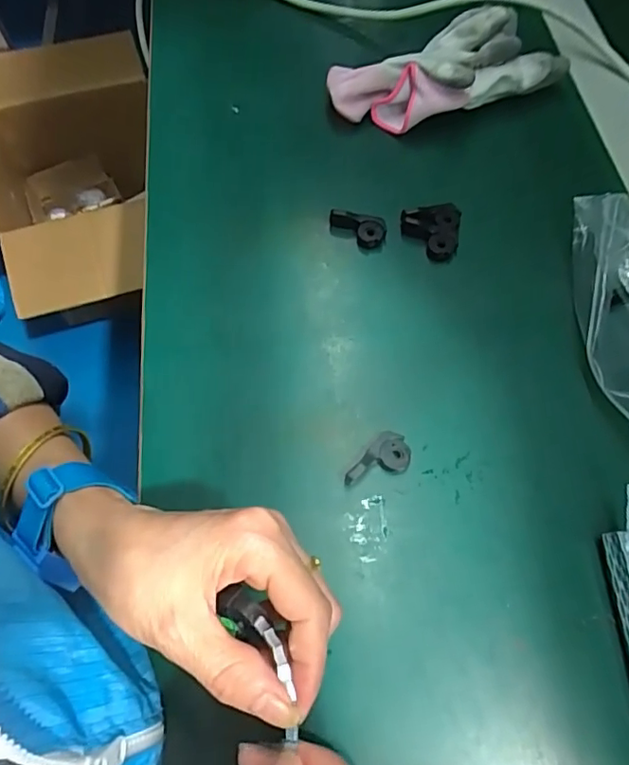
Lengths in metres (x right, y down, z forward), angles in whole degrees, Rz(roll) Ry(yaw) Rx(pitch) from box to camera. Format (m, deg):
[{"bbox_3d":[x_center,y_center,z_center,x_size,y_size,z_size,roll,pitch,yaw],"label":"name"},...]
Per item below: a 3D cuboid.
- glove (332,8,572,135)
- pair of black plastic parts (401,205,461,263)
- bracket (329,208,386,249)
[{"bbox_3d":[0.114,-0.268,0.471,0.200,0.062,0.077,-16,65,-6],"label":"glove"},{"bbox_3d":[0.090,-0.120,0.420,0.044,0.016,0.048,8,64,6],"label":"pair of black plastic parts"},{"bbox_3d":[0.034,-0.121,0.424,0.045,0.015,0.024,20,66,11],"label":"bracket"}]

